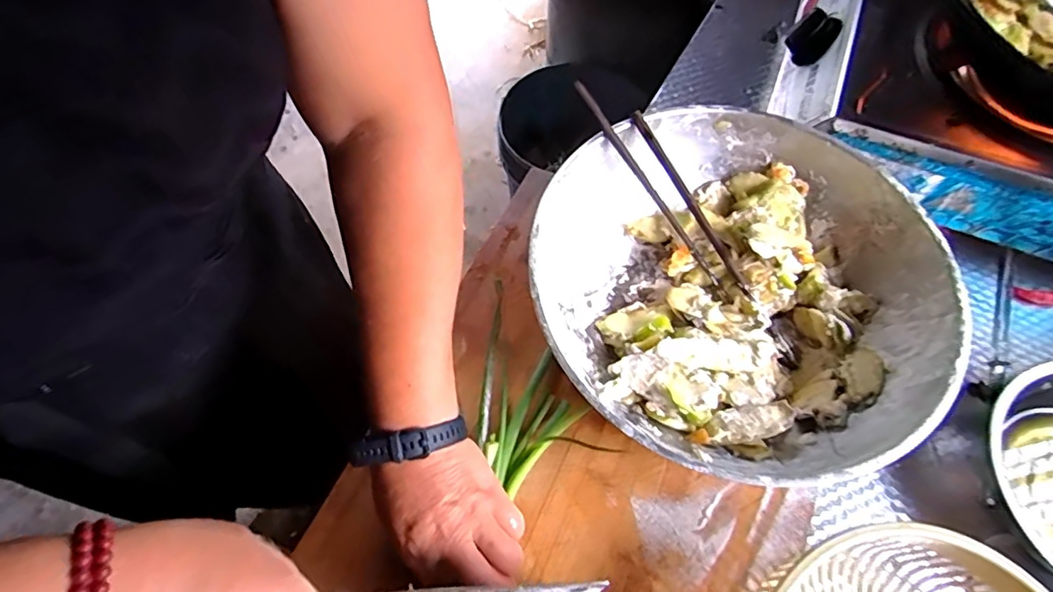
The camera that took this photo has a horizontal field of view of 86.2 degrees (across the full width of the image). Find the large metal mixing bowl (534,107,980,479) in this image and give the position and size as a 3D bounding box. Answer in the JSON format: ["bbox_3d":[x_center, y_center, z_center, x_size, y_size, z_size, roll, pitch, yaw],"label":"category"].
[{"bbox_3d":[0.157,-0.004,0.454,0.293,0.101,0.298,0,63,0],"label":"large metal mixing bowl"}]

